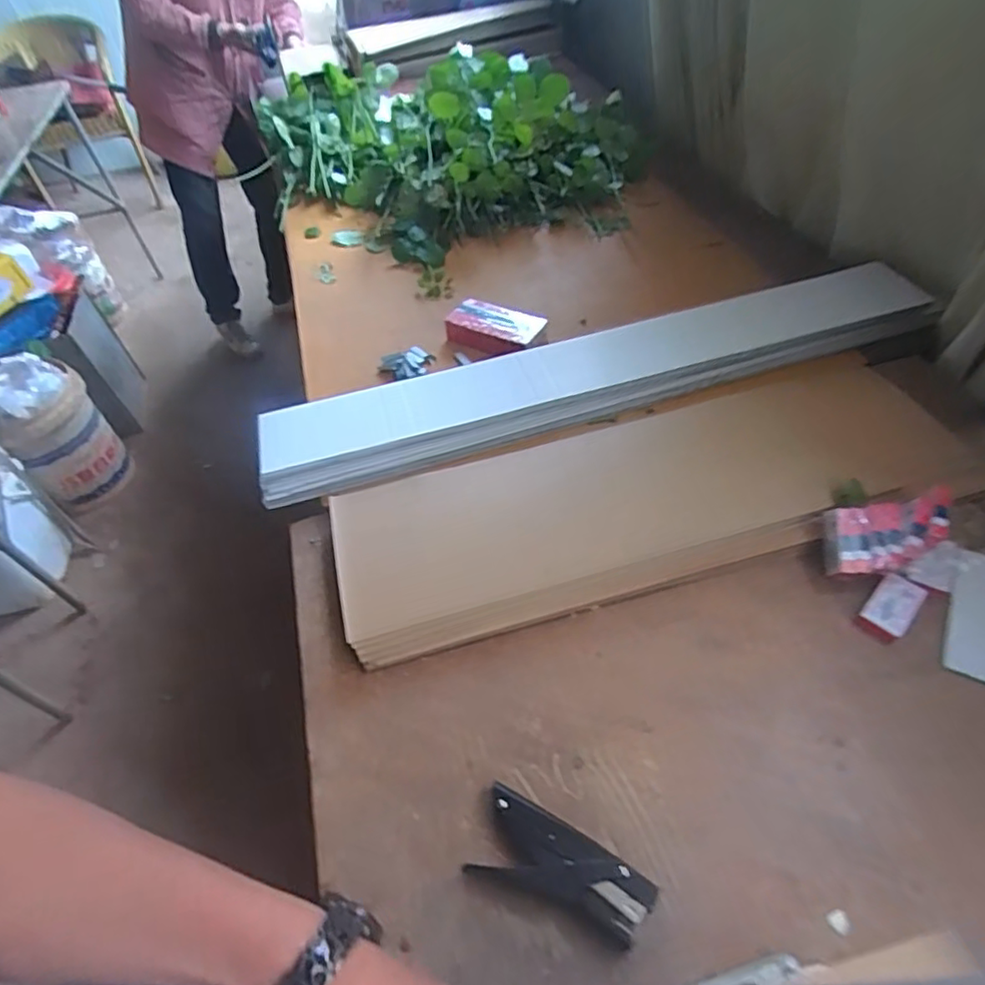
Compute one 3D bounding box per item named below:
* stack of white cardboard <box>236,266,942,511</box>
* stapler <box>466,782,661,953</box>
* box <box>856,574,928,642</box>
[{"bbox_3d":[0.159,-0.175,0.891,0.978,0.057,0.154,-15,51,-6],"label":"stack of white cardboard"},{"bbox_3d":[0.055,0.313,0.510,0.145,0.023,0.068,21,56,21],"label":"stapler"},{"bbox_3d":[0.409,0.117,0.628,0.042,0.013,0.075,35,62,29],"label":"box"}]

